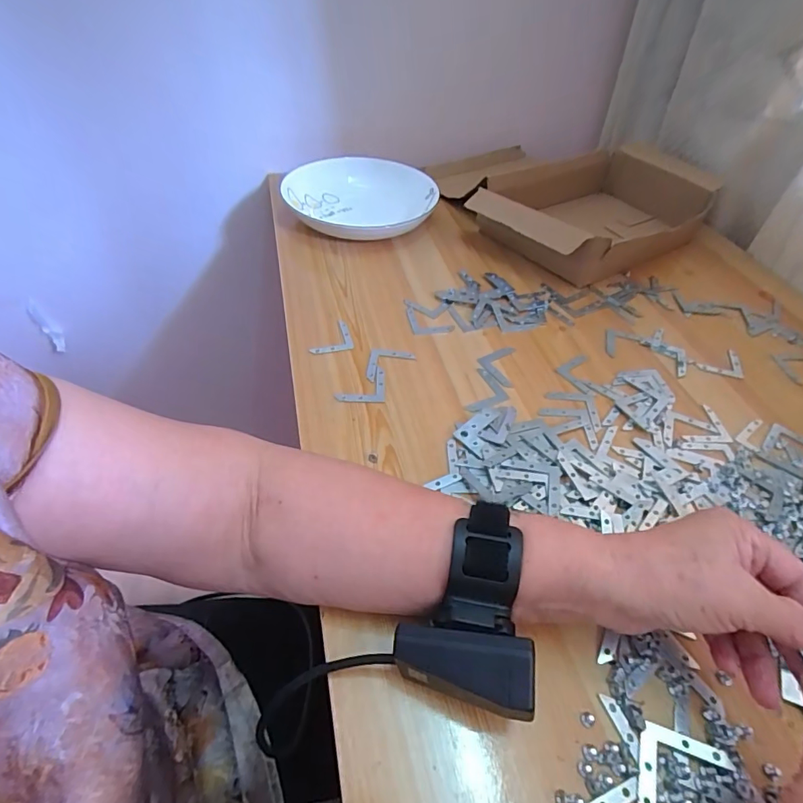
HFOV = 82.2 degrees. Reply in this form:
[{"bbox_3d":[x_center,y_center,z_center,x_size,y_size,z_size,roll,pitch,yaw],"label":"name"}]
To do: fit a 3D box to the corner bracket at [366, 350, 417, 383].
[{"bbox_3d":[-0.009,-0.032,0.421,0.042,0.004,0.042,6,47,1],"label":"corner bracket"}]

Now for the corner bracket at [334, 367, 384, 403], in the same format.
[{"bbox_3d":[-0.036,-0.015,0.402,0.041,0.004,0.041,1,47,-4],"label":"corner bracket"}]

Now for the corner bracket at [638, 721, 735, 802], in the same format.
[{"bbox_3d":[0.136,0.182,0.234,0.053,0.004,0.030,-19,38,-14],"label":"corner bracket"}]

